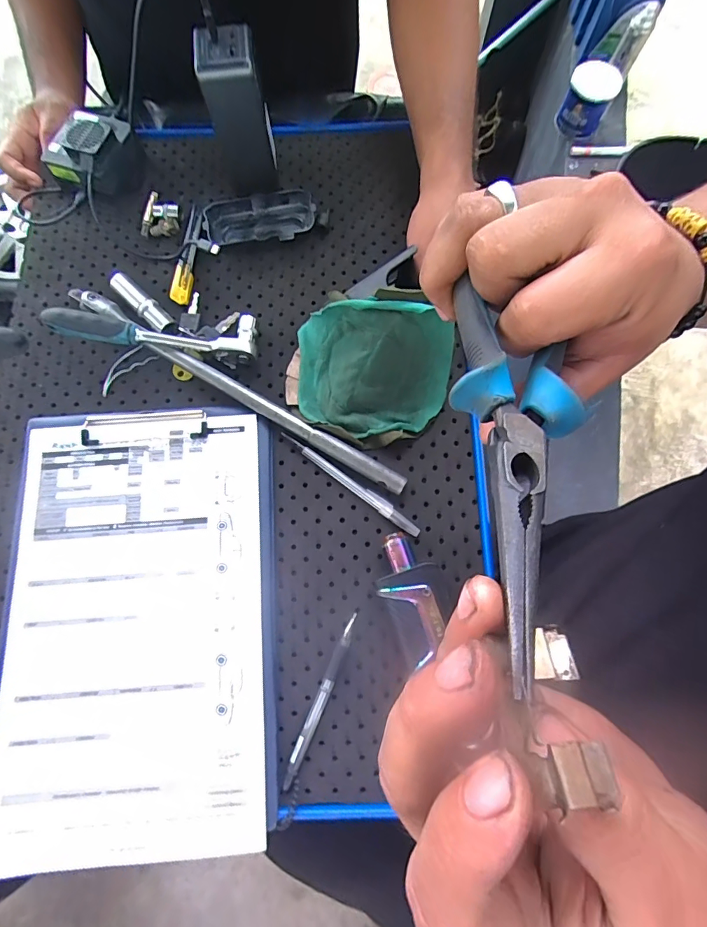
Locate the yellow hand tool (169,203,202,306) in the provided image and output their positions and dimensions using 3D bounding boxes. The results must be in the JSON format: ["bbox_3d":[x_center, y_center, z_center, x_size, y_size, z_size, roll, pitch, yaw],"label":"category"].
[{"bbox_3d":[-0.171,-0.219,0.464,0.021,0.014,0.116,6,75,2],"label":"yellow hand tool"}]

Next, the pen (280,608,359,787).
[{"bbox_3d":[-0.024,0.189,0.363,0.010,0.012,0.139,23,77,6],"label":"pen"}]

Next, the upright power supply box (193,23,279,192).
[{"bbox_3d":[-0.109,-0.330,0.435,0.049,0.135,0.049,-6,75,-1],"label":"upright power supply box"}]

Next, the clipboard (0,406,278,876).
[{"bbox_3d":[-0.185,0.123,0.381,0.226,0.016,0.356,-4,75,-1],"label":"clipboard"}]

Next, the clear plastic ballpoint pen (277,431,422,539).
[{"bbox_3d":[-0.003,0.017,0.405,0.150,0.009,0.011,37,79,9],"label":"clear plastic ballpoint pen"}]

